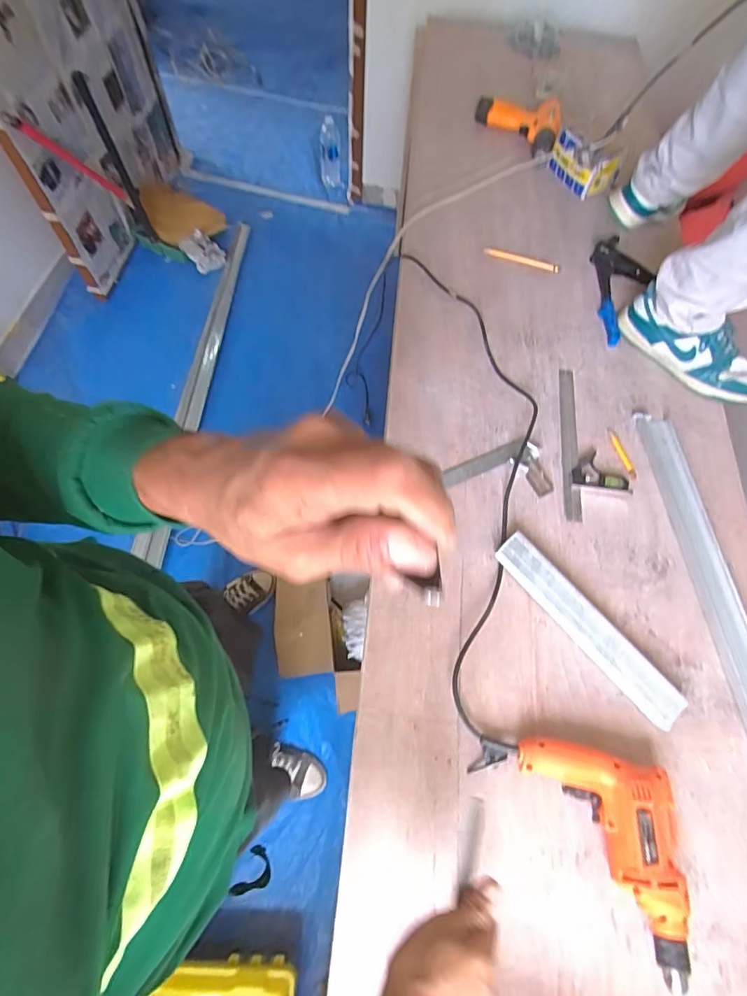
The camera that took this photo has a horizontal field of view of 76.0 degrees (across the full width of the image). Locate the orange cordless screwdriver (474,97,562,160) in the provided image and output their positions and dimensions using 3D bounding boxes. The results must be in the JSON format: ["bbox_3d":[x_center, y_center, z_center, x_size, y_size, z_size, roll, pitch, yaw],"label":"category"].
[{"bbox_3d":[0.329,-0.865,1.088,0.190,0.110,0.053,22,67,7],"label":"orange cordless screwdriver"}]

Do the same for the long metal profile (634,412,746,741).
[{"bbox_3d":[0.522,0.184,0.703,0.068,0.020,0.695,-5,68,-3],"label":"long metal profile"}]

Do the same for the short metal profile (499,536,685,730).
[{"bbox_3d":[0.301,0.178,0.676,0.059,0.025,0.306,-37,73,-15],"label":"short metal profile"}]

